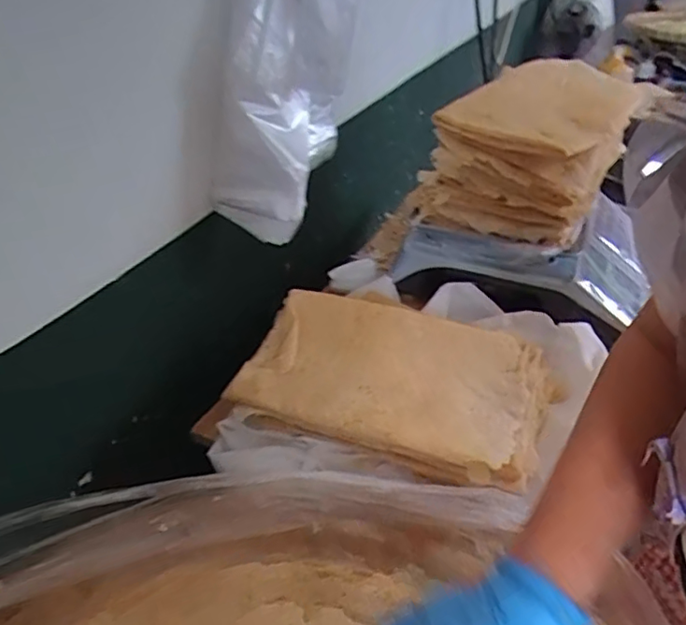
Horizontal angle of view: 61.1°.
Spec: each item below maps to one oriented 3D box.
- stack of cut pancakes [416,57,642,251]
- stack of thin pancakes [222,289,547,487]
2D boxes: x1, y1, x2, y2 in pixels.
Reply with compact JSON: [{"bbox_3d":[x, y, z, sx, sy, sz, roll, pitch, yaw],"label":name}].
[{"bbox_3d":[0.256,-0.214,0.808,0.203,0.187,0.291,21,40,24],"label":"stack of cut pancakes"},{"bbox_3d":[0.054,0.068,0.630,0.306,0.054,0.212,14,38,16],"label":"stack of thin pancakes"}]

